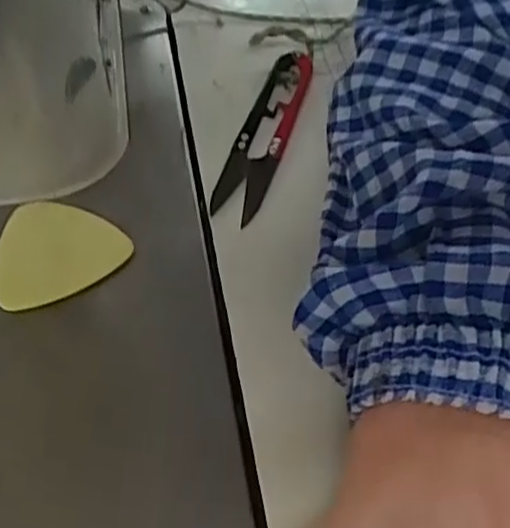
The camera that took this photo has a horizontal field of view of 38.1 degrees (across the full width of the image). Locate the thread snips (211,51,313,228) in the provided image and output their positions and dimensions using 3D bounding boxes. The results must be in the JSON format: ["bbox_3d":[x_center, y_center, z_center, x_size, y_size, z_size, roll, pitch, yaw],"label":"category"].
[{"bbox_3d":[0.006,-0.065,0.344,0.024,0.017,0.117,12,54,9],"label":"thread snips"}]

